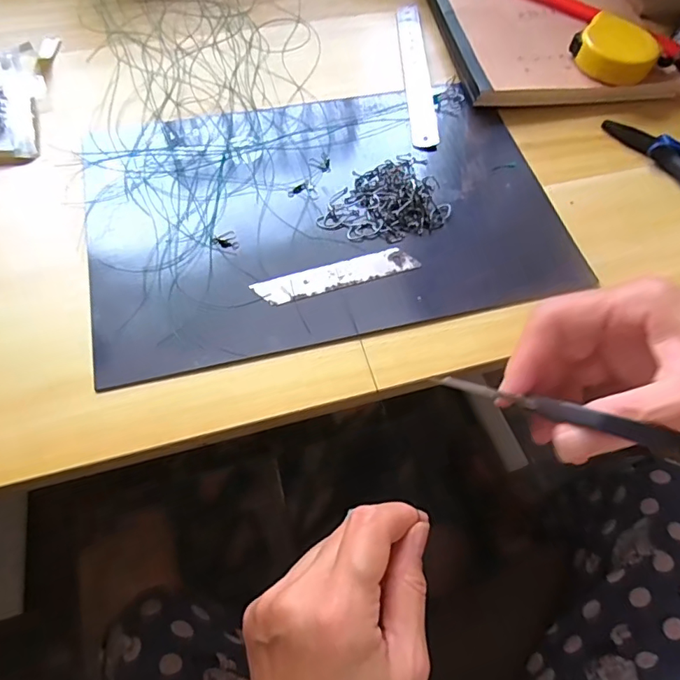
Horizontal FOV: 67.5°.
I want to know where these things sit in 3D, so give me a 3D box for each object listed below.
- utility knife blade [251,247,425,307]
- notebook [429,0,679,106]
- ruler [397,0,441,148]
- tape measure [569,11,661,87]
[{"bbox_3d":[-0.002,-0.040,0.311,0.100,0.004,0.019,-17,62,-11],"label":"utility knife blade"},{"bbox_3d":[0.165,-0.300,0.442,0.176,0.014,0.263,-9,61,-6],"label":"notebook"},{"bbox_3d":[0.060,-0.215,0.406,0.021,0.004,0.164,-4,62,3],"label":"ruler"},{"bbox_3d":[0.209,-0.221,0.392,0.057,0.028,0.046,41,67,19],"label":"tape measure"}]

